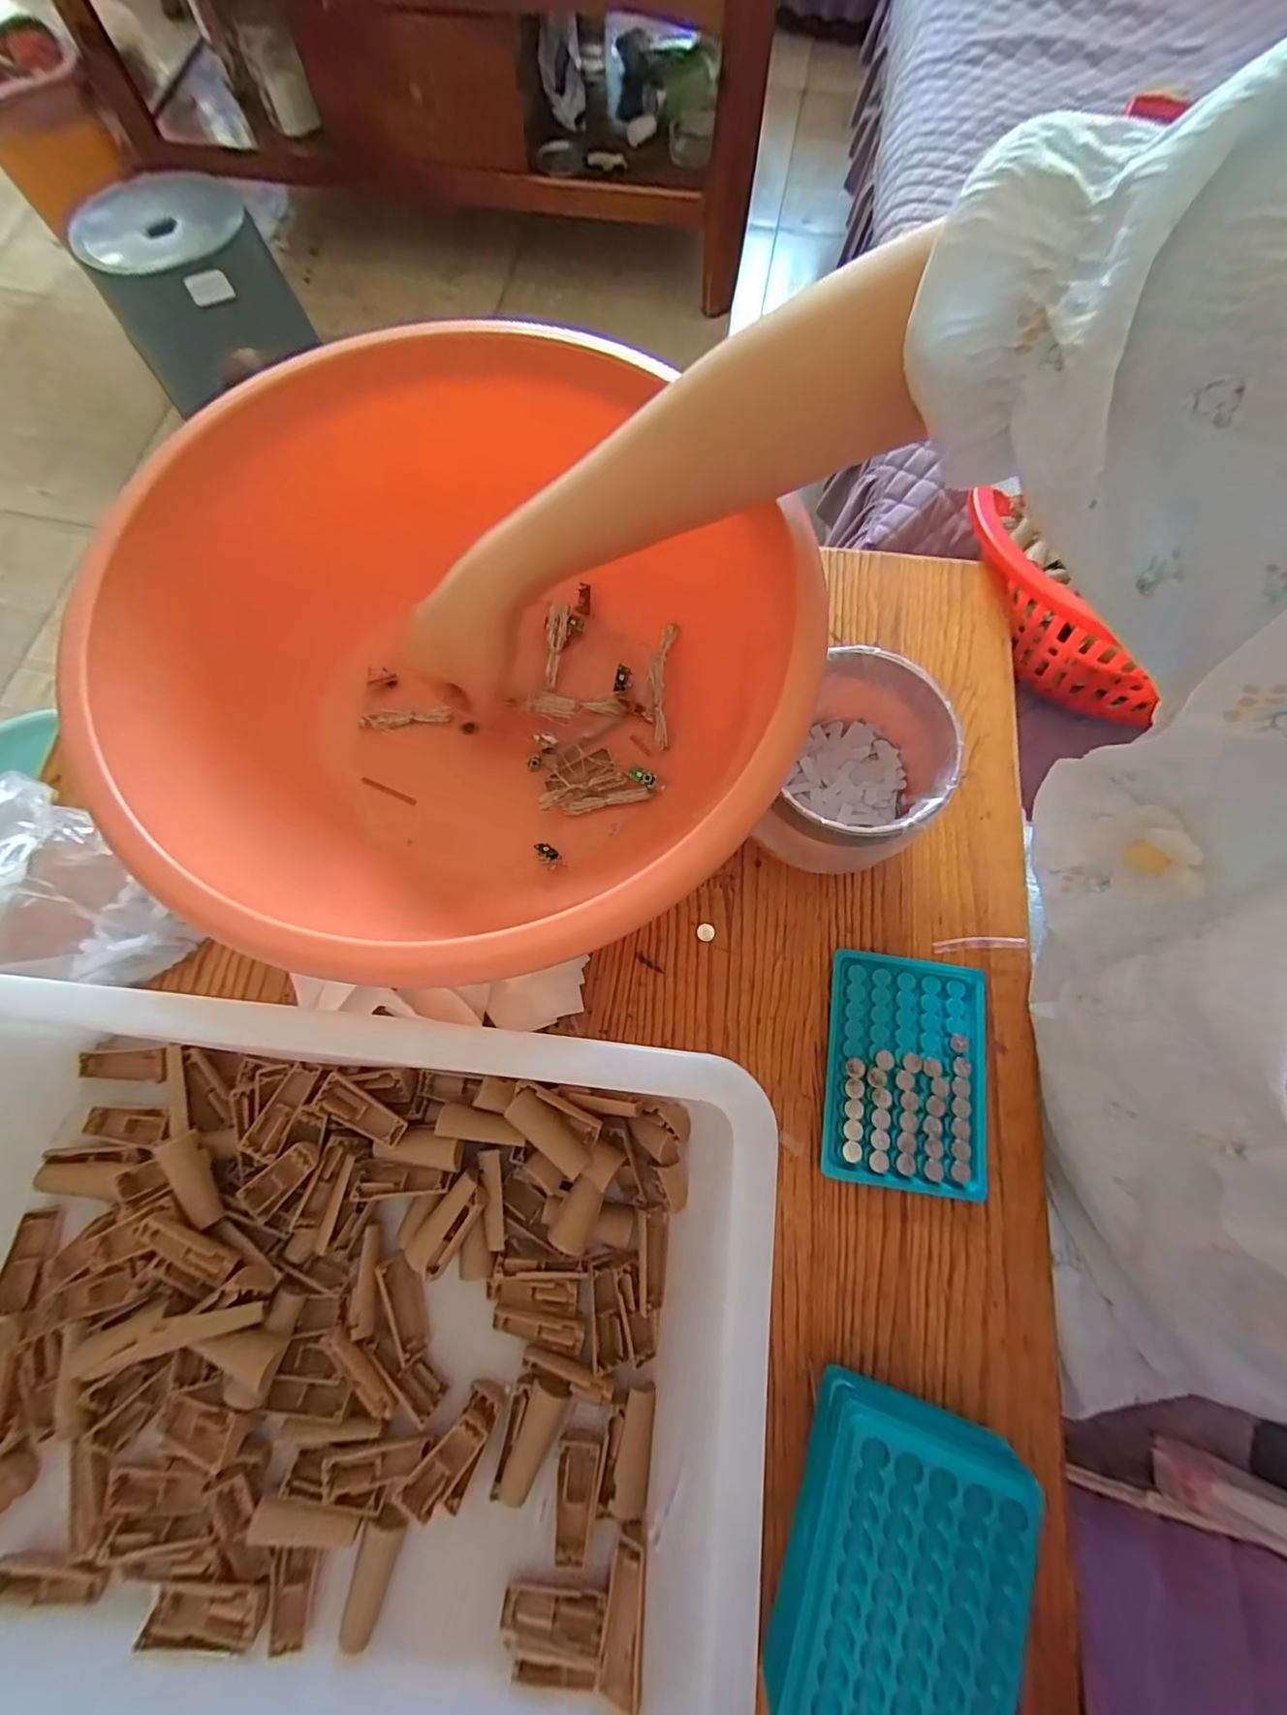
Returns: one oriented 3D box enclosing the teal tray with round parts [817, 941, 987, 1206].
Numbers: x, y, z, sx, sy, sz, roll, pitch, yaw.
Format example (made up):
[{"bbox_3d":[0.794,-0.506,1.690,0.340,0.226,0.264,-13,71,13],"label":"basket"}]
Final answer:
[{"bbox_3d":[0.160,0.128,0.341,0.091,0.008,0.131,9,73,2],"label":"teal tray with round parts"}]

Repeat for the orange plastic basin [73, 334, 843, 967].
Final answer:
[{"bbox_3d":[-0.092,-0.102,0.331,0.321,0.143,0.347,11,73,2],"label":"orange plastic basin"}]

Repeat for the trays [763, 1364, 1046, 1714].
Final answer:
[{"bbox_3d":[0.120,0.341,0.261,0.100,0.034,0.132,18,74,5],"label":"trays"}]

